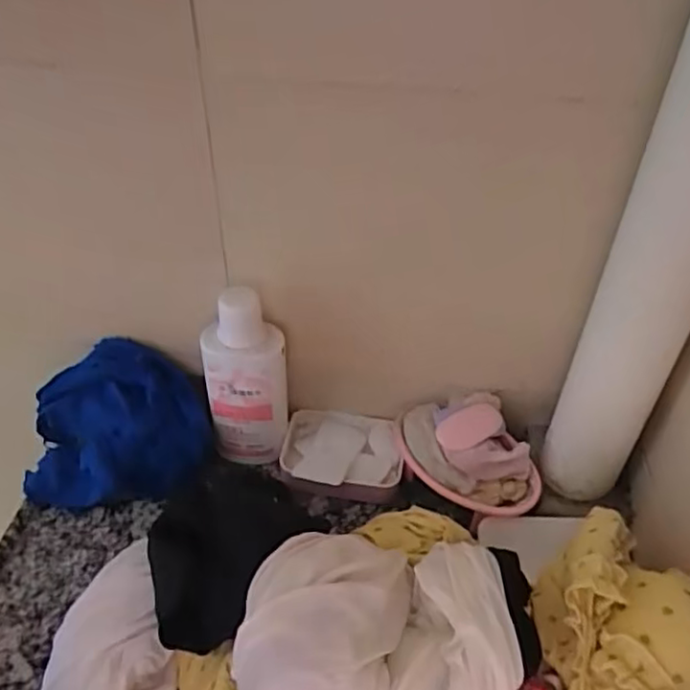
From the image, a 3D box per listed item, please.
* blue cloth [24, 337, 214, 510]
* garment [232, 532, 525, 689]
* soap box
[{"bbox_3d":[-0.234,0.077,0.673,0.180,0.113,0.120,-2,43,-3],"label":"blue cloth"},{"bbox_3d":[0.012,0.218,0.460,0.200,0.110,0.142,-10,44,-12],"label":"garment"},{"bbox_3d":[-0.005,0.118,0.699,0.124,0.030,0.091,2,43,1],"label":"soap box"}]

